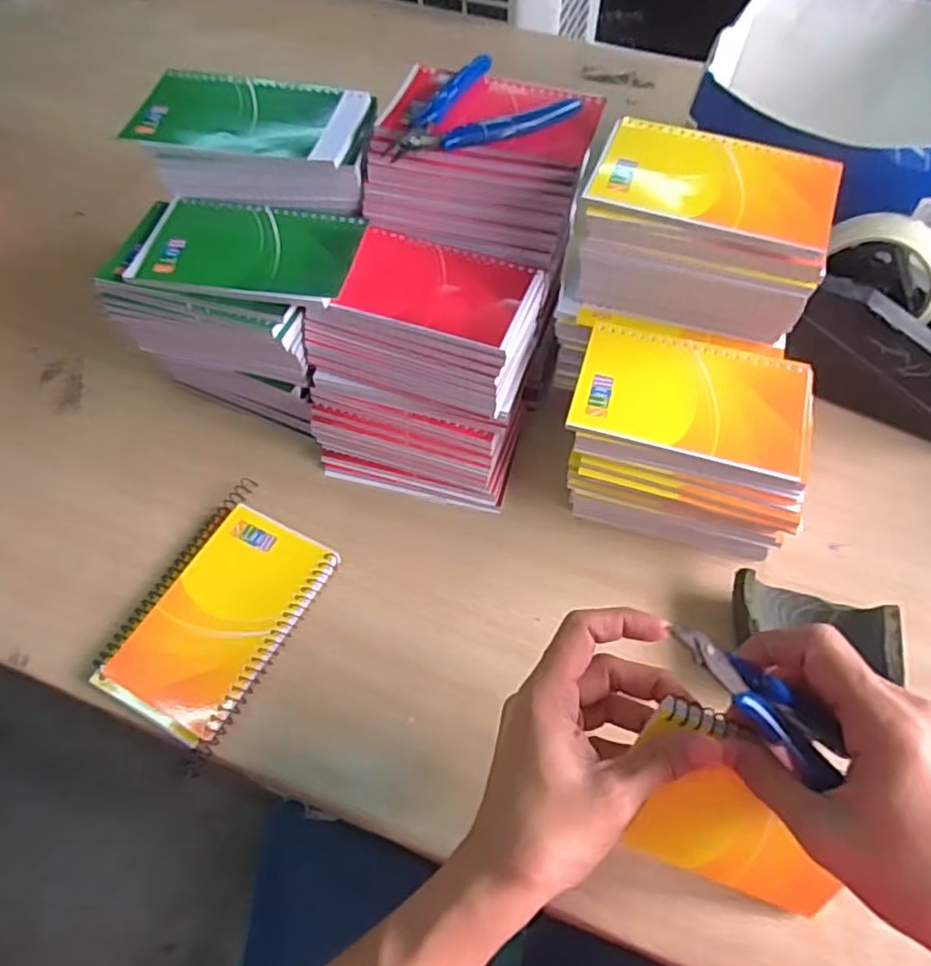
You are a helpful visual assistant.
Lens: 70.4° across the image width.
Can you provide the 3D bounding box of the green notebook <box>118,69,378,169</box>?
[{"bbox_3d":[-0.141,-0.243,0.437,0.157,0.010,0.077,11,59,7],"label":"green notebook"}]

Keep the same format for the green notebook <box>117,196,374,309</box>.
[{"bbox_3d":[-0.137,-0.147,0.414,0.135,0.006,0.081,9,59,6],"label":"green notebook"}]

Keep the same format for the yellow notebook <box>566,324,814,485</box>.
[{"bbox_3d":[0.132,-0.050,0.384,0.130,0.011,0.079,15,59,9],"label":"yellow notebook"}]

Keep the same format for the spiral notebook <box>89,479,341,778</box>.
[{"bbox_3d":[-0.152,0.079,0.408,0.094,0.013,0.141,25,62,15],"label":"spiral notebook"}]

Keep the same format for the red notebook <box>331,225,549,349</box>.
[{"bbox_3d":[-0.017,-0.120,0.402,0.110,0.009,0.074,16,60,10],"label":"red notebook"}]

